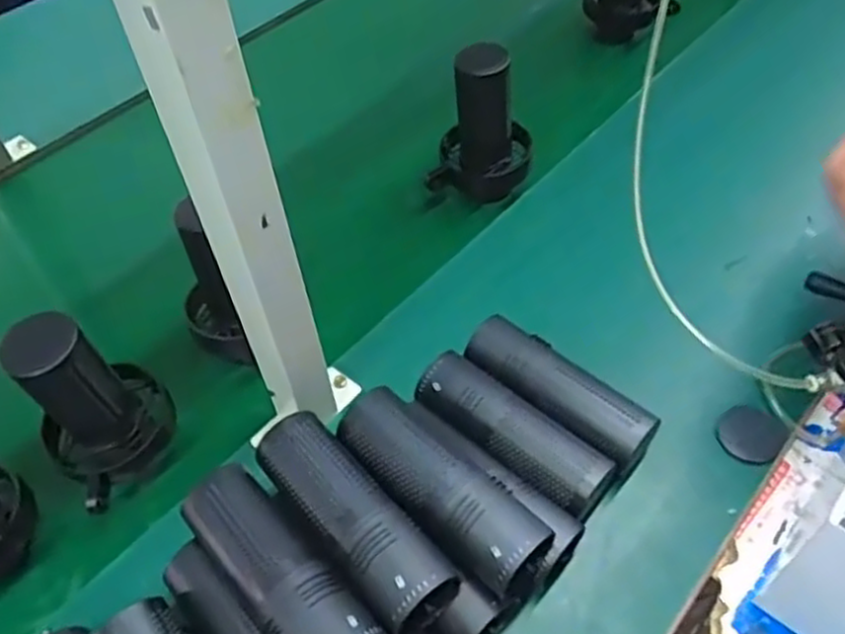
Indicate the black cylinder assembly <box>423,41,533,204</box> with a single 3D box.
[{"bbox_3d":[0.061,-0.199,0.745,0.101,0.152,0.072,3,52,5],"label":"black cylinder assembly"}]

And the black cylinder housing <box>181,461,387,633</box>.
[{"bbox_3d":[-0.093,0.166,0.472,0.054,0.055,0.170,-37,59,-23],"label":"black cylinder housing"}]

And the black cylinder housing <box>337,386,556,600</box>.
[{"bbox_3d":[0.014,0.120,0.510,0.061,0.048,0.168,-39,59,-24],"label":"black cylinder housing"}]

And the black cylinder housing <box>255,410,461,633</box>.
[{"bbox_3d":[-0.047,0.138,0.499,0.059,0.055,0.168,-35,58,-23],"label":"black cylinder housing"}]

